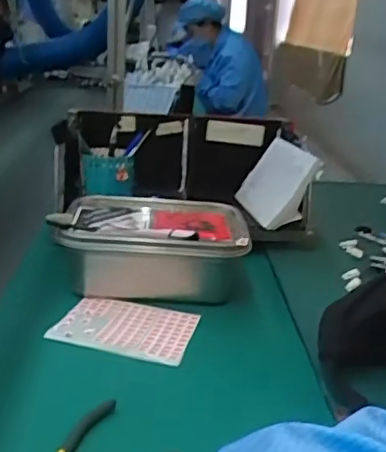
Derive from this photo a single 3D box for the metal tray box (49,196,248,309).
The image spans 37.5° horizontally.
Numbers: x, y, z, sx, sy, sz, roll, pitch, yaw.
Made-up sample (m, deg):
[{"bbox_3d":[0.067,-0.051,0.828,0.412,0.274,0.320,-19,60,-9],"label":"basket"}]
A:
[{"bbox_3d":[-0.051,0.029,0.756,0.227,0.095,0.156,5,19,2],"label":"metal tray box"}]

